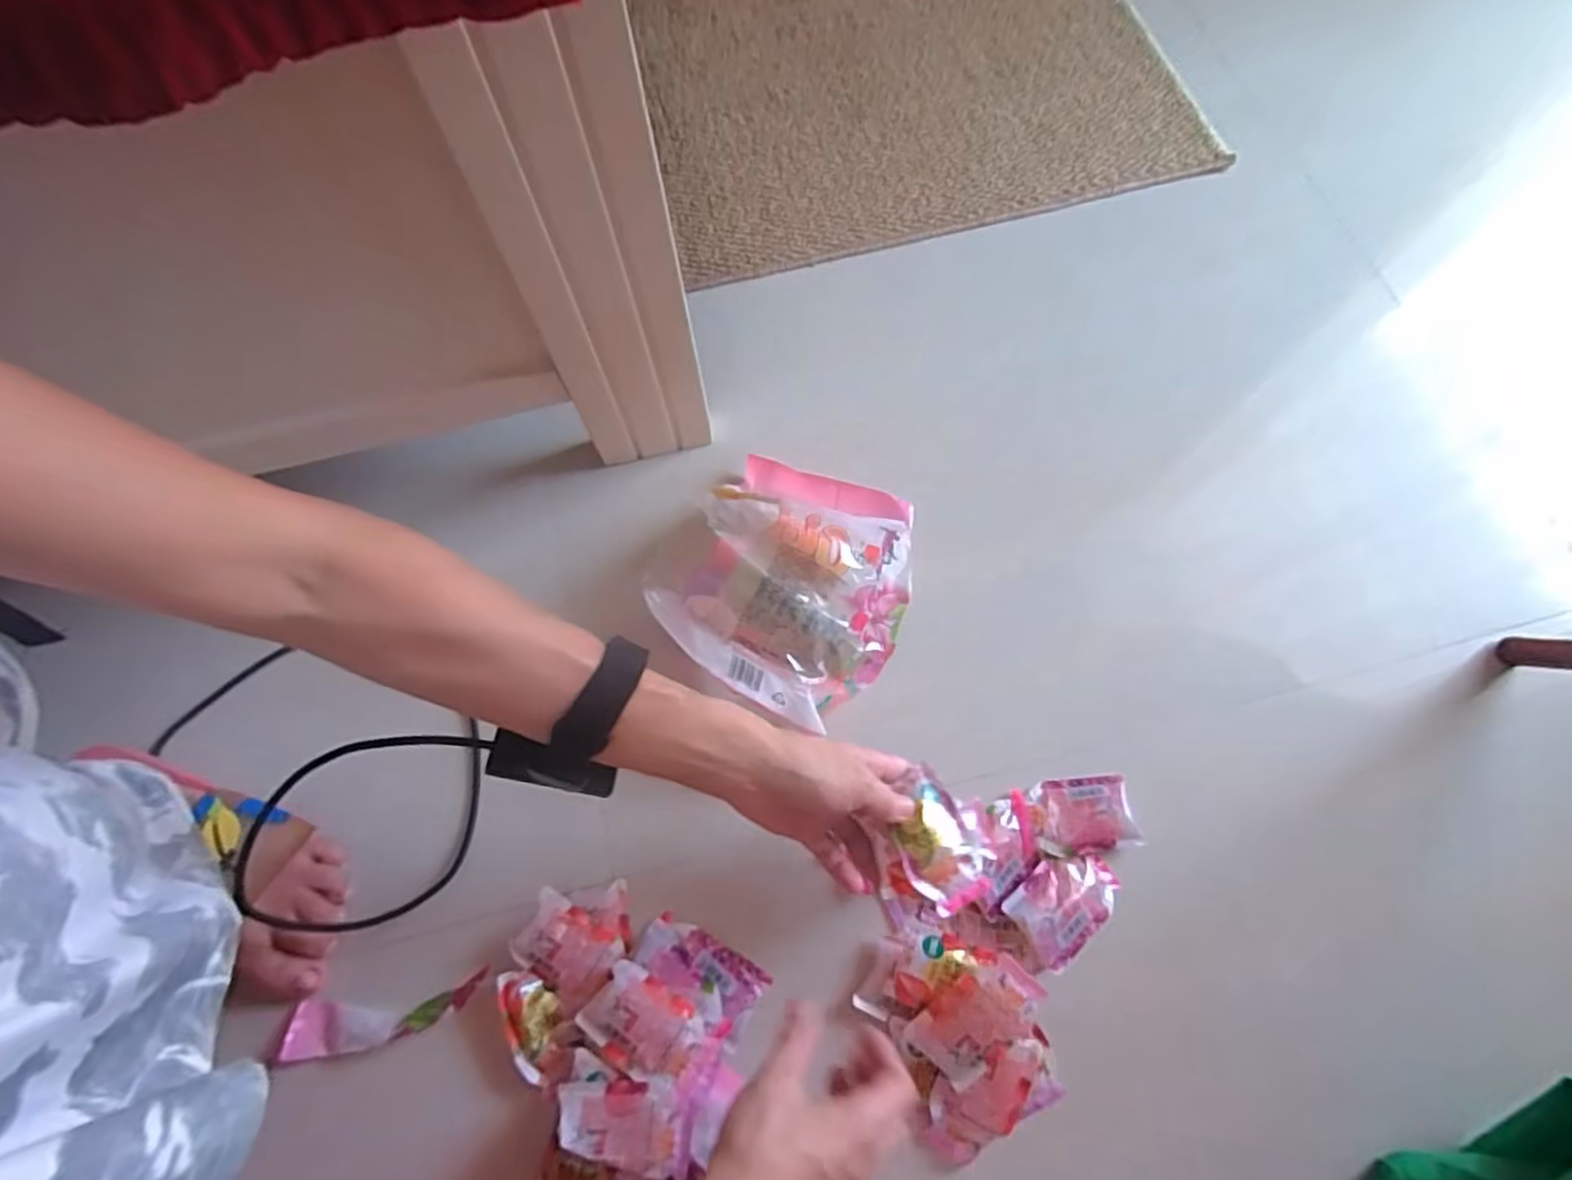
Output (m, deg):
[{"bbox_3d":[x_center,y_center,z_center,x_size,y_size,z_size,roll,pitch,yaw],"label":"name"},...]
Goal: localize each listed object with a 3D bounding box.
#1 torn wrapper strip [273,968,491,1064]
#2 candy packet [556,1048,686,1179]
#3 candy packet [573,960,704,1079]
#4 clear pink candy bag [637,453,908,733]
[{"bbox_3d":[-0.264,0.281,0.468,0.128,0.008,0.035,-8,71,-1],"label":"torn wrapper strip"},{"bbox_3d":[-0.098,0.310,0.421,0.078,0.009,0.048,11,42,11],"label":"candy packet"},{"bbox_3d":[-0.091,0.272,0.449,0.068,0.015,0.049,31,74,12],"label":"candy packet"},{"bbox_3d":[-0.006,-0.007,0.541,0.187,0.070,0.188,23,73,10],"label":"clear pink candy bag"}]

